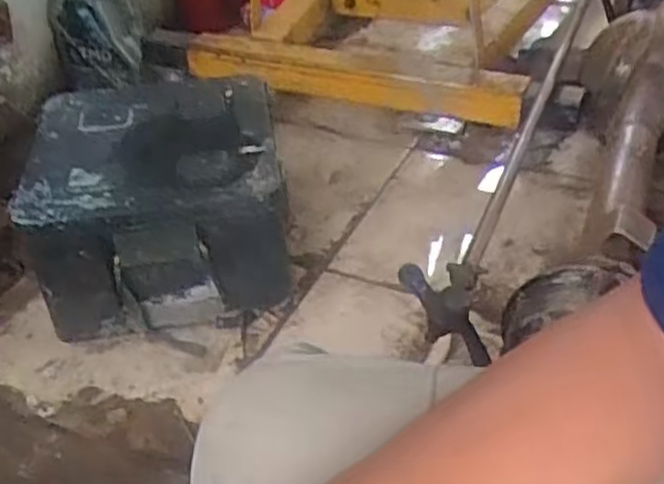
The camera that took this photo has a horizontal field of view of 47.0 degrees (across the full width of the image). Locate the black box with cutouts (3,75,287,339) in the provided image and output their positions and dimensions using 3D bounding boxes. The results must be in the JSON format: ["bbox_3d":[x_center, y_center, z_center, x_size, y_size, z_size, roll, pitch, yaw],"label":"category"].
[{"bbox_3d":[-0.256,-0.043,1.192,0.356,0.247,0.322,-6,38,-4],"label":"black box with cutouts"}]

